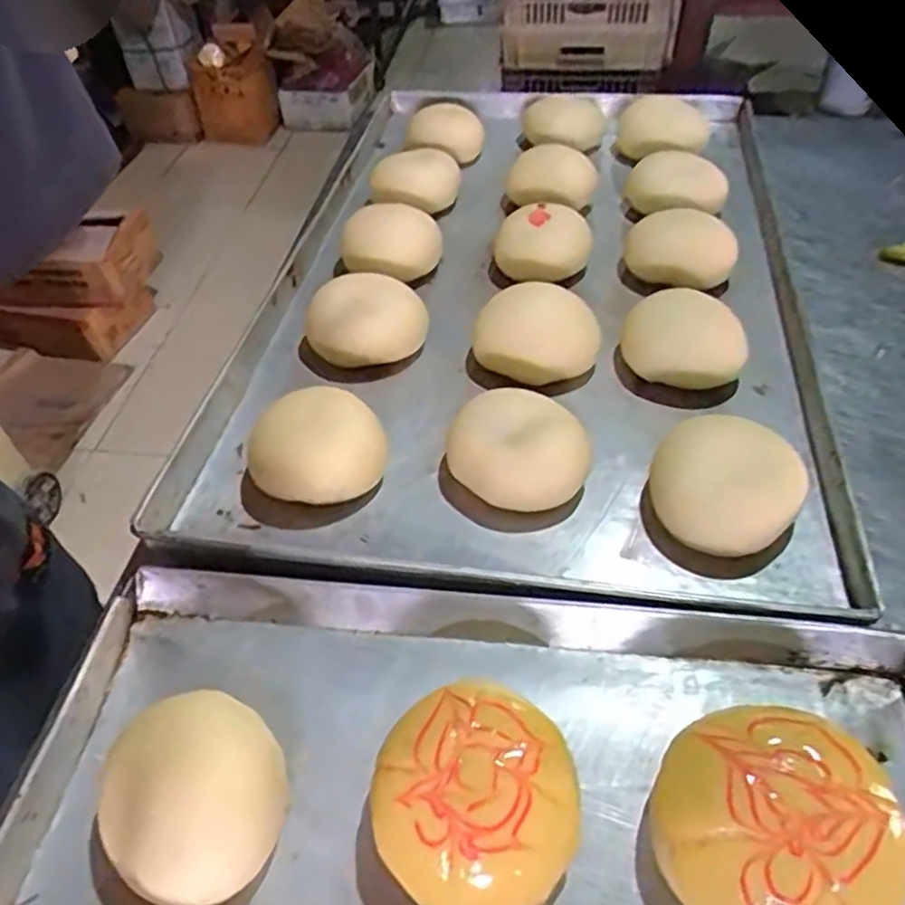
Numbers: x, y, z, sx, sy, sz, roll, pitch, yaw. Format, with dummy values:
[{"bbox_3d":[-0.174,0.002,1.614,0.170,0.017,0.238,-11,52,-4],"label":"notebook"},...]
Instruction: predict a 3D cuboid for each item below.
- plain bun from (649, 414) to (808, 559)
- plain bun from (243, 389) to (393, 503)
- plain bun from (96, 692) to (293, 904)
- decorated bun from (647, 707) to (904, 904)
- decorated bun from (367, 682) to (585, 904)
[{"bbox_3d":[0.176,0.019,0.459,0.089,0.057,0.089,-2,47,2],"label":"plain bun"},{"bbox_3d":[-0.095,-0.003,0.496,0.097,0.050,0.084,-9,48,-5],"label":"plain bun"},{"bbox_3d":[-0.121,0.164,0.337,0.084,0.047,0.083,-2,47,2],"label":"plain bun"},{"bbox_3d":[0.140,0.167,0.312,0.093,0.059,0.095,-2,47,2],"label":"decorated bun"},{"bbox_3d":[0.011,0.163,0.329,0.090,0.050,0.090,-2,47,2],"label":"decorated bun"}]

